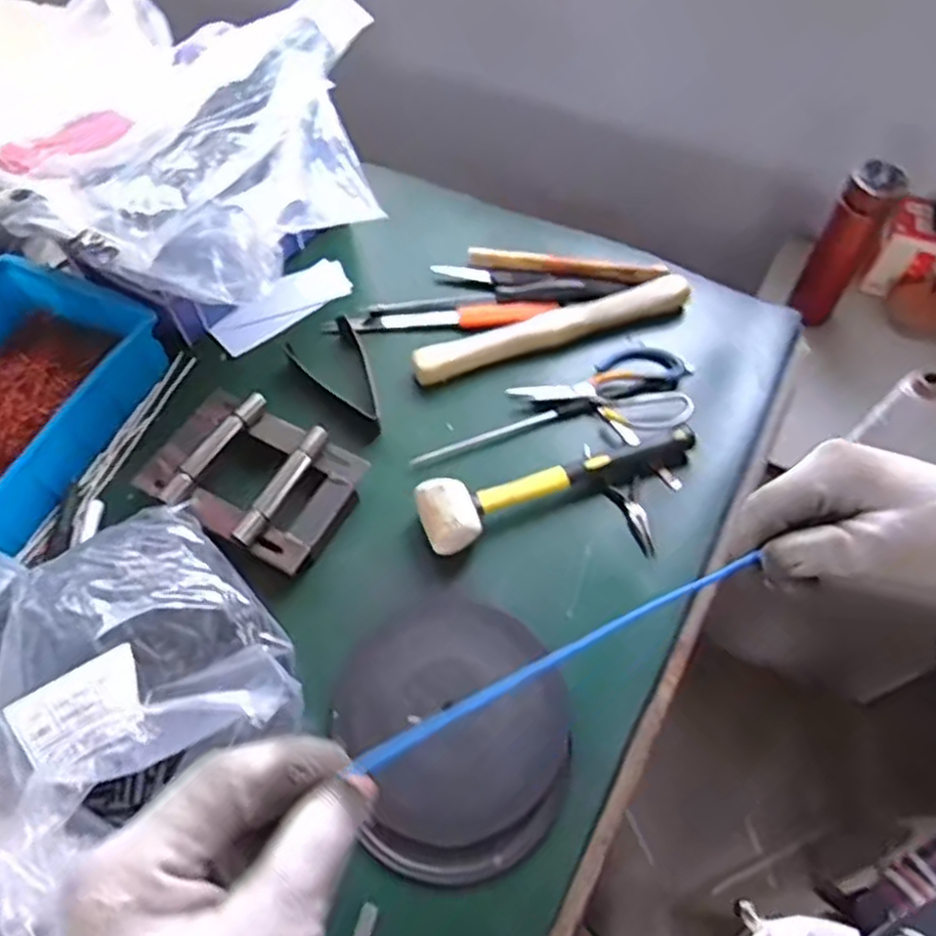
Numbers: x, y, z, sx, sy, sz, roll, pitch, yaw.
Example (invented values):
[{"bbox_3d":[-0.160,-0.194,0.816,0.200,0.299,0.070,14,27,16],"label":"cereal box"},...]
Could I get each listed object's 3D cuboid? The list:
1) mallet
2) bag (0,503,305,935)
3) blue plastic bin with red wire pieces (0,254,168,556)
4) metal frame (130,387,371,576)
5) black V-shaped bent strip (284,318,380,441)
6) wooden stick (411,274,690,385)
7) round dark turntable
[{"bbox_3d":[0.093,0.009,0.724,0.291,0.048,0.070,-19,61,-10],"label":"mallet"},{"bbox_3d":[-0.273,0.168,0.584,0.239,0.112,0.258,36,66,19],"label":"bag"},{"bbox_3d":[-0.482,-0.066,0.757,0.214,0.069,0.288,21,62,12],"label":"blue plastic bin with red wire pieces"},{"bbox_3d":[-0.212,0.006,0.728,0.203,0.043,0.138,27,64,15],"label":"metal frame"},{"bbox_3d":[-0.126,-0.097,0.794,0.078,0.016,0.158,-29,62,-20],"label":"black V-shaped bent strip"},{"bbox_3d":[0.094,-0.162,0.840,0.326,0.029,0.045,-18,61,-10],"label":"wooden stick"},{"bbox_3d":[-0.009,0.212,0.614,0.180,0.027,0.216,-16,61,-9],"label":"round dark turntable"}]

